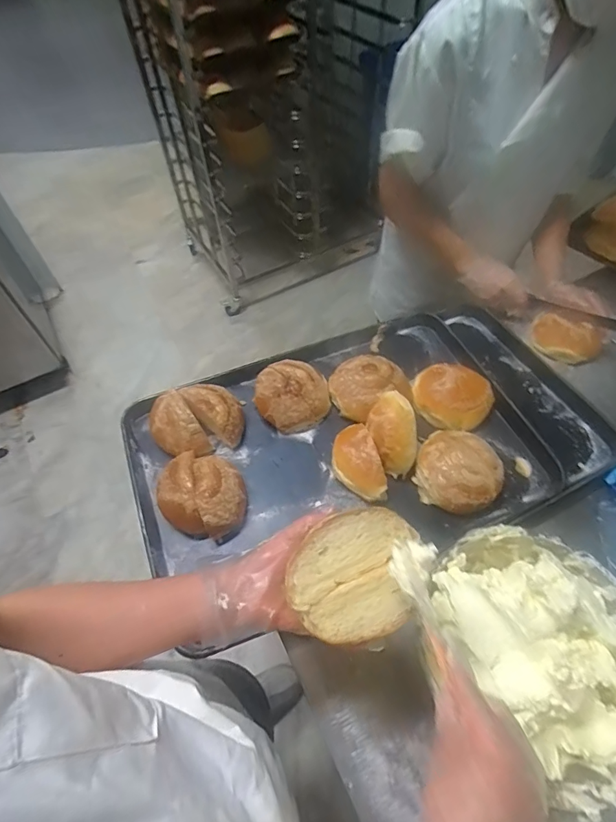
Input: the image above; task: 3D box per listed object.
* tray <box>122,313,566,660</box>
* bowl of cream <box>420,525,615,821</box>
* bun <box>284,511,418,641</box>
[{"bbox_3d":[0.042,0.042,0.667,0.597,0.096,0.386,-18,57,-10],"label":"tray"},{"bbox_3d":[0.272,0.253,0.477,0.226,0.112,0.262,-40,63,-22],"label":"bowl of cream"},{"bbox_3d":[0.040,0.154,0.411,0.117,0.043,0.110,-6,79,-12],"label":"bun"}]

